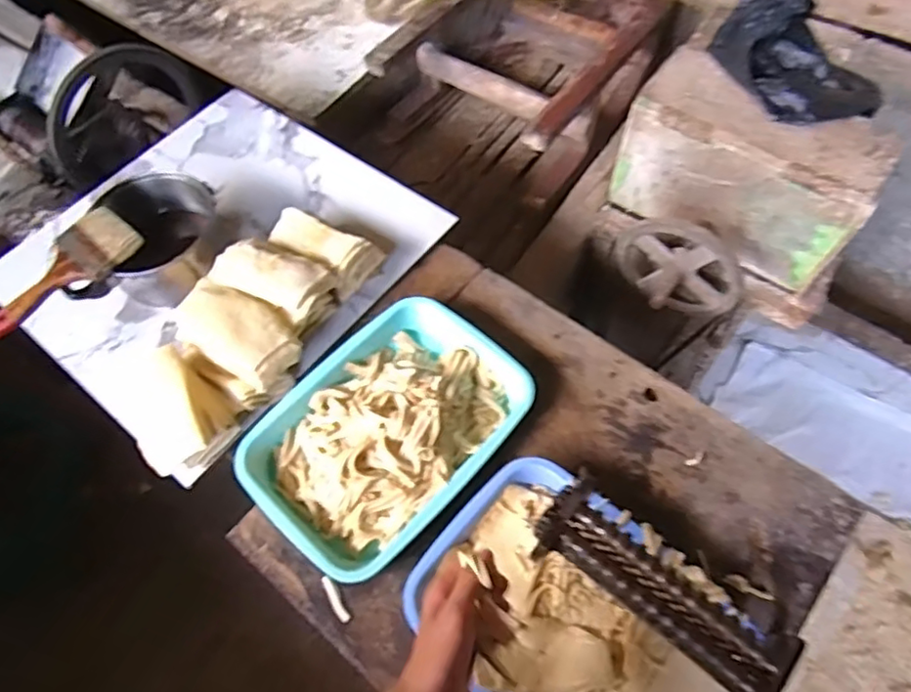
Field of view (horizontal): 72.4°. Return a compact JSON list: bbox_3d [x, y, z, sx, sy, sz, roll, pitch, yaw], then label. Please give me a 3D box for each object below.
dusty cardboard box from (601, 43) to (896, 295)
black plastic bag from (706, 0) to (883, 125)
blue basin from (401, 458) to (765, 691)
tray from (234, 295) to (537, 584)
[{"bbox_3d":[0.442,-0.270,0.970,0.357,0.226,0.130,31,68,17],"label":"dusty cardboard box"},{"bbox_3d":[0.478,-0.409,0.864,0.175,0.092,0.216,-28,65,-12],"label":"black plastic bag"},{"bbox_3d":[0.125,0.268,0.593,0.314,0.073,0.228,40,71,20],"label":"blue basin"},{"bbox_3d":[-0.077,0.089,0.718,0.227,0.060,0.317,38,70,20],"label":"tray"}]

